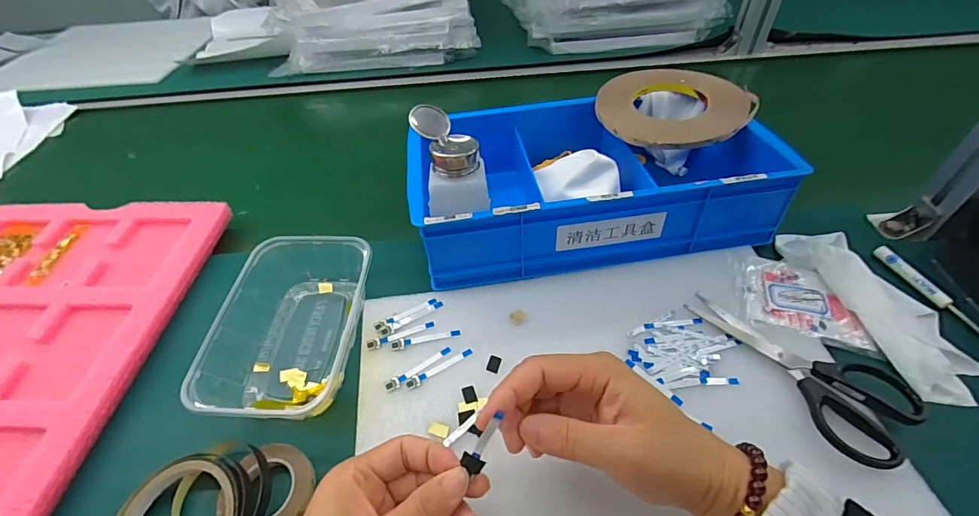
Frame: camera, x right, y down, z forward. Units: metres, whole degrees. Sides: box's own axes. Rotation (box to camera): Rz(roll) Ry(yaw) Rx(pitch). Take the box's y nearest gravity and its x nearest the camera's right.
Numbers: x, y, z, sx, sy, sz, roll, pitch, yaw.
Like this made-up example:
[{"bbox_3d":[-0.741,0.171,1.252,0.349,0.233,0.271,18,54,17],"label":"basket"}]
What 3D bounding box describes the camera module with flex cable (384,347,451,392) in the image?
[{"bbox_3d":[-0.058,0.091,0.362,0.061,0.004,0.012,-28,51,-18],"label":"camera module with flex cable"}]

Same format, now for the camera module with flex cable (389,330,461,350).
[{"bbox_3d":[-0.056,0.070,0.380,0.060,0.004,0.010,-10,48,-3],"label":"camera module with flex cable"}]

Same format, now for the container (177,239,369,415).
[{"bbox_3d":[-0.166,0.056,0.376,0.114,0.045,0.168,0,48,6],"label":"container"}]

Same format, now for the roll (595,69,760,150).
[{"bbox_3d":[0.196,-0.165,0.474,0.148,0.012,0.149,-2,48,2],"label":"roll"}]

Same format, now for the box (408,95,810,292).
[{"bbox_3d":[0.101,-0.095,0.461,0.345,0.083,0.202,-8,48,-3],"label":"box"}]

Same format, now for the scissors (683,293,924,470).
[{"bbox_3d":[0.238,0.076,0.340,0.075,0.010,0.161,-27,52,-19],"label":"scissors"}]

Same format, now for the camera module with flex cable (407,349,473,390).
[{"bbox_3d":[-0.041,0.090,0.363,0.059,0.004,0.010,-28,51,-18],"label":"camera module with flex cable"}]

